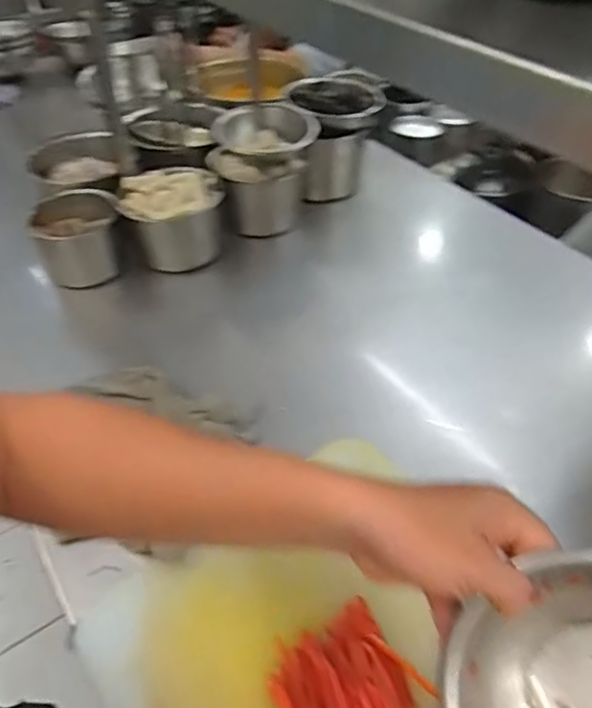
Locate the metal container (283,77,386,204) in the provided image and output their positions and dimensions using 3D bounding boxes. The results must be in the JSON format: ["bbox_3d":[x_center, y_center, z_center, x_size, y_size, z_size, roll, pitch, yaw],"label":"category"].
[{"bbox_3d":[0.072,-0.391,1.039,0.149,0.145,0.175,-7,46,-8],"label":"metal container"}]

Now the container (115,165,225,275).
[{"bbox_3d":[-0.191,-0.210,0.904,0.149,0.113,0.131,-5,45,-6],"label":"container"}]

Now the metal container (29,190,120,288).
[{"bbox_3d":[-0.331,-0.175,0.878,0.113,0.104,0.113,-14,47,-14],"label":"metal container"}]

